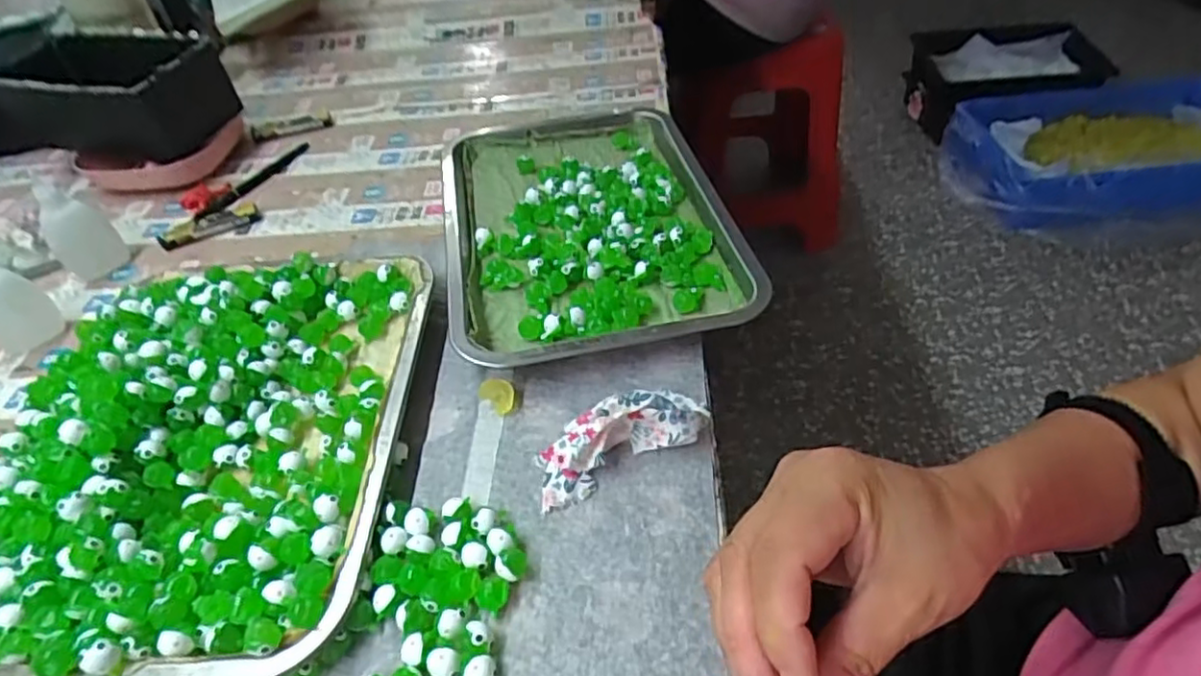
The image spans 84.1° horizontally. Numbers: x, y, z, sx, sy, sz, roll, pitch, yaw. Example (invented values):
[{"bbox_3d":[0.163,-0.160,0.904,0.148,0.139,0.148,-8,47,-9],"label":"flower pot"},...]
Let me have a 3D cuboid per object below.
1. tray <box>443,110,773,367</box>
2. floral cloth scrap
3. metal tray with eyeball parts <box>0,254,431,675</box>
[{"bbox_3d":[-0.016,-0.094,0.533,0.210,0.036,0.296,-11,47,-5],"label":"tray"},{"bbox_3d":[0.010,0.050,0.373,0.105,0.034,0.050,-19,48,-13],"label":"floral cloth scrap"},{"bbox_3d":[-0.241,0.050,0.406,0.239,0.040,0.297,-3,47,2],"label":"metal tray with eyeball parts"}]

